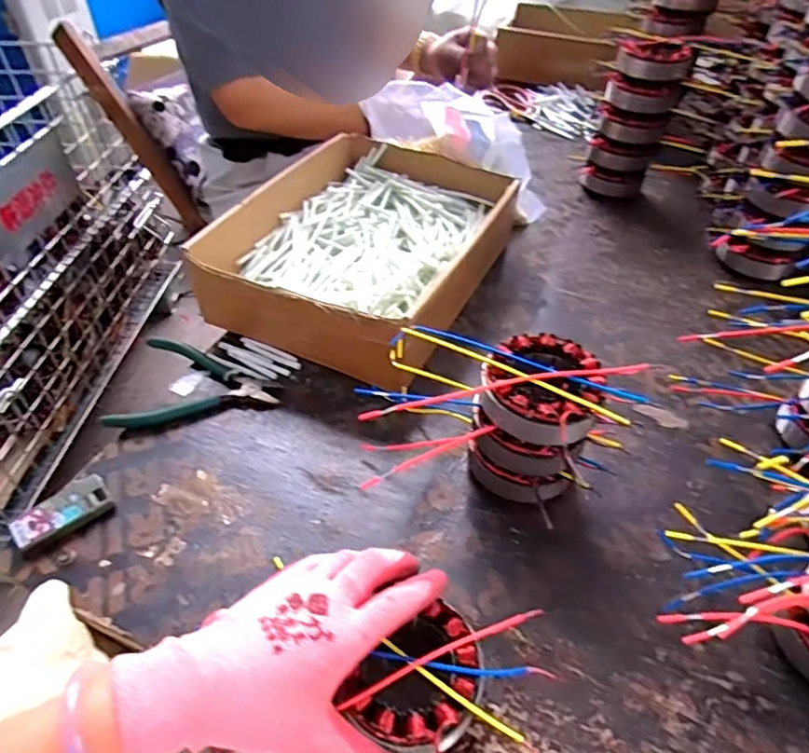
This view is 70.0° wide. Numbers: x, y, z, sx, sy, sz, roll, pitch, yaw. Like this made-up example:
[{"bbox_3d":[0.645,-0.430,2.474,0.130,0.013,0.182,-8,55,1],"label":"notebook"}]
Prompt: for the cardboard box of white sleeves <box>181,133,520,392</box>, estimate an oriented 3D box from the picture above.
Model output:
[{"bbox_3d":[-0.035,-0.141,0.643,0.241,0.093,0.334,20,48,17],"label":"cardboard box of white sleeves"}]

